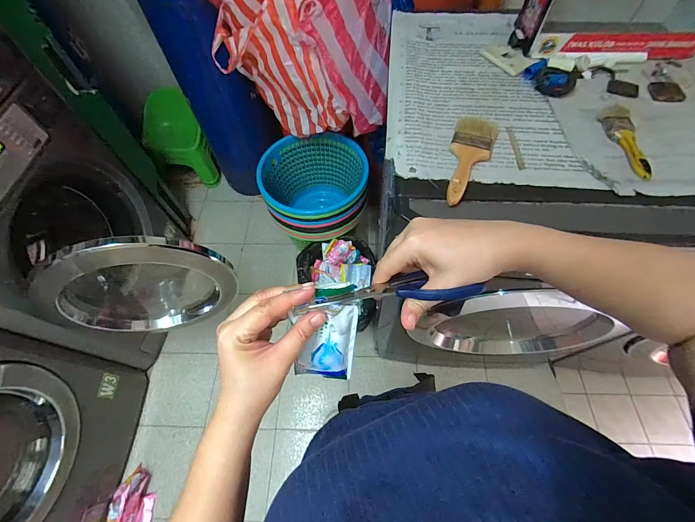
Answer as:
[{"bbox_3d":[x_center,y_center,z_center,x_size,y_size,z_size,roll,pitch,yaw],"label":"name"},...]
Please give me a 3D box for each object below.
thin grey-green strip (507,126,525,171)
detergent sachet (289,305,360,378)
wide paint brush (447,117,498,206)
[{"bbox_3d":[0.326,-0.217,0.601,0.017,0.009,0.109,-1,62,3],"label":"thin grey-green strip"},{"bbox_3d":[-0.025,0.088,0.327,0.063,0.109,0.009,4,33,-2],"label":"detergent sachet"},{"bbox_3d":[0.223,-0.184,0.572,0.074,0.023,0.216,15,64,11],"label":"wide paint brush"}]

